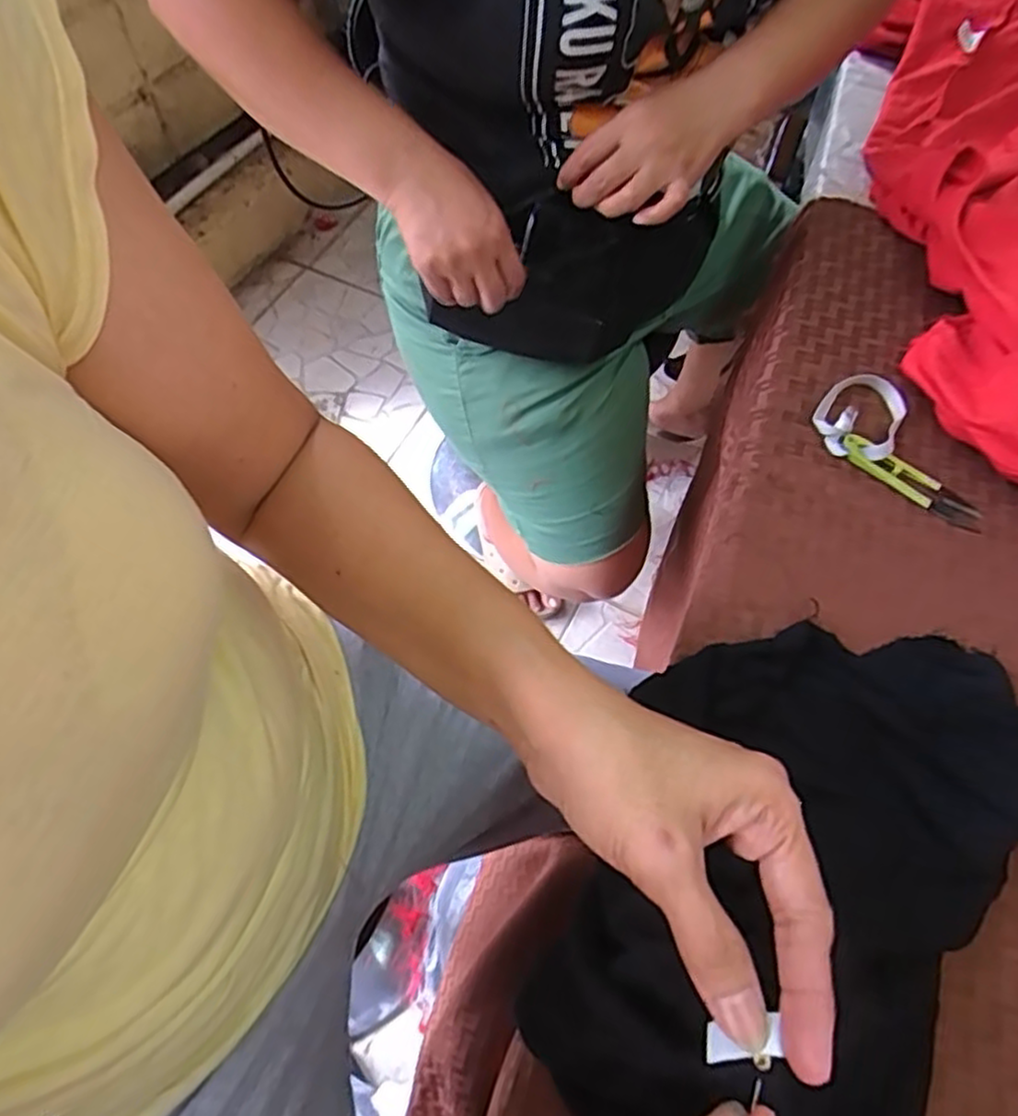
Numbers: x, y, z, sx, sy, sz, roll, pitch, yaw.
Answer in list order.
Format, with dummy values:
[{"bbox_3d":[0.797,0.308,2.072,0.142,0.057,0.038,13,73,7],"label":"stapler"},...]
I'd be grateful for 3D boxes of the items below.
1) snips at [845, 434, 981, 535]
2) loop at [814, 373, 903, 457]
[{"bbox_3d":[0.268,-0.053,0.476,0.097,0.011,0.023,35,68,18],"label":"snips"},{"bbox_3d":[0.248,-0.102,0.504,0.055,0.011,0.078,28,66,15],"label":"loop"}]

